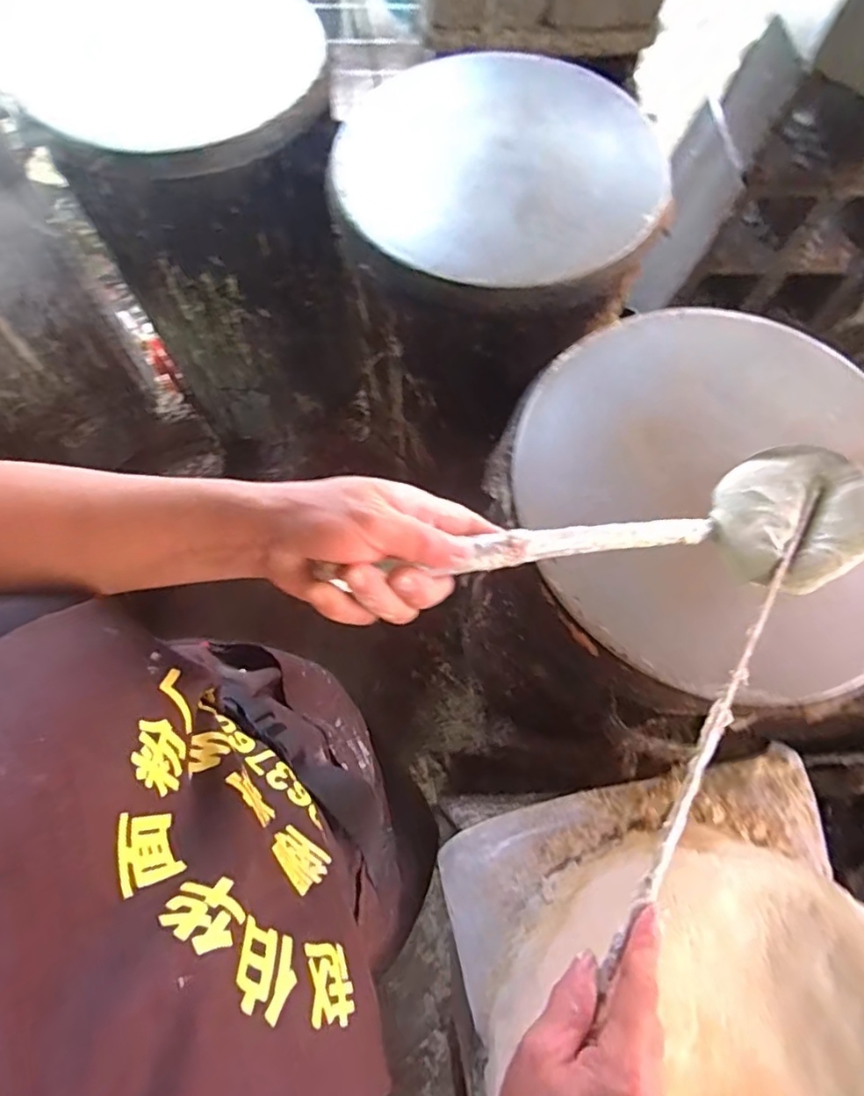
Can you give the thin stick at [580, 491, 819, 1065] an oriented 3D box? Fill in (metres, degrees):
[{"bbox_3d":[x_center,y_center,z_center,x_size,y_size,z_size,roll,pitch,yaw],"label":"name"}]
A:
[{"bbox_3d":[0.176,0.099,0.355,0.012,0.012,0.333,29,76,9],"label":"thin stick"}]

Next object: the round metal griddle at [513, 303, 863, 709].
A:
[{"bbox_3d":[0.265,-0.058,0.525,0.355,0.043,0.365,1,70,-2],"label":"round metal griddle"}]

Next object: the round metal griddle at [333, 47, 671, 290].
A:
[{"bbox_3d":[0.078,-0.453,0.681,0.368,0.033,0.362,-1,69,3],"label":"round metal griddle"}]

